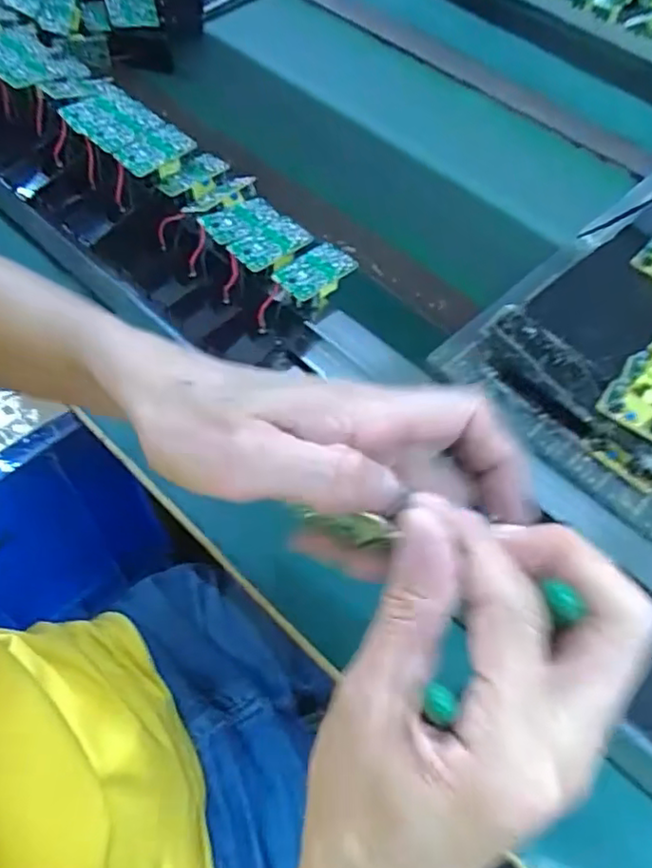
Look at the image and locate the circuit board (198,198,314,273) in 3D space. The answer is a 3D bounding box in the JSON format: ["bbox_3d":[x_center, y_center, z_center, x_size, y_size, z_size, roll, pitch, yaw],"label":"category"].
[{"bbox_3d":[-0.058,-0.167,0.534,0.061,0.010,0.074,-35,66,-23],"label":"circuit board"}]

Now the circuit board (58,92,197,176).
[{"bbox_3d":[-0.178,-0.268,0.565,0.114,0.011,0.057,36,69,15],"label":"circuit board"}]

